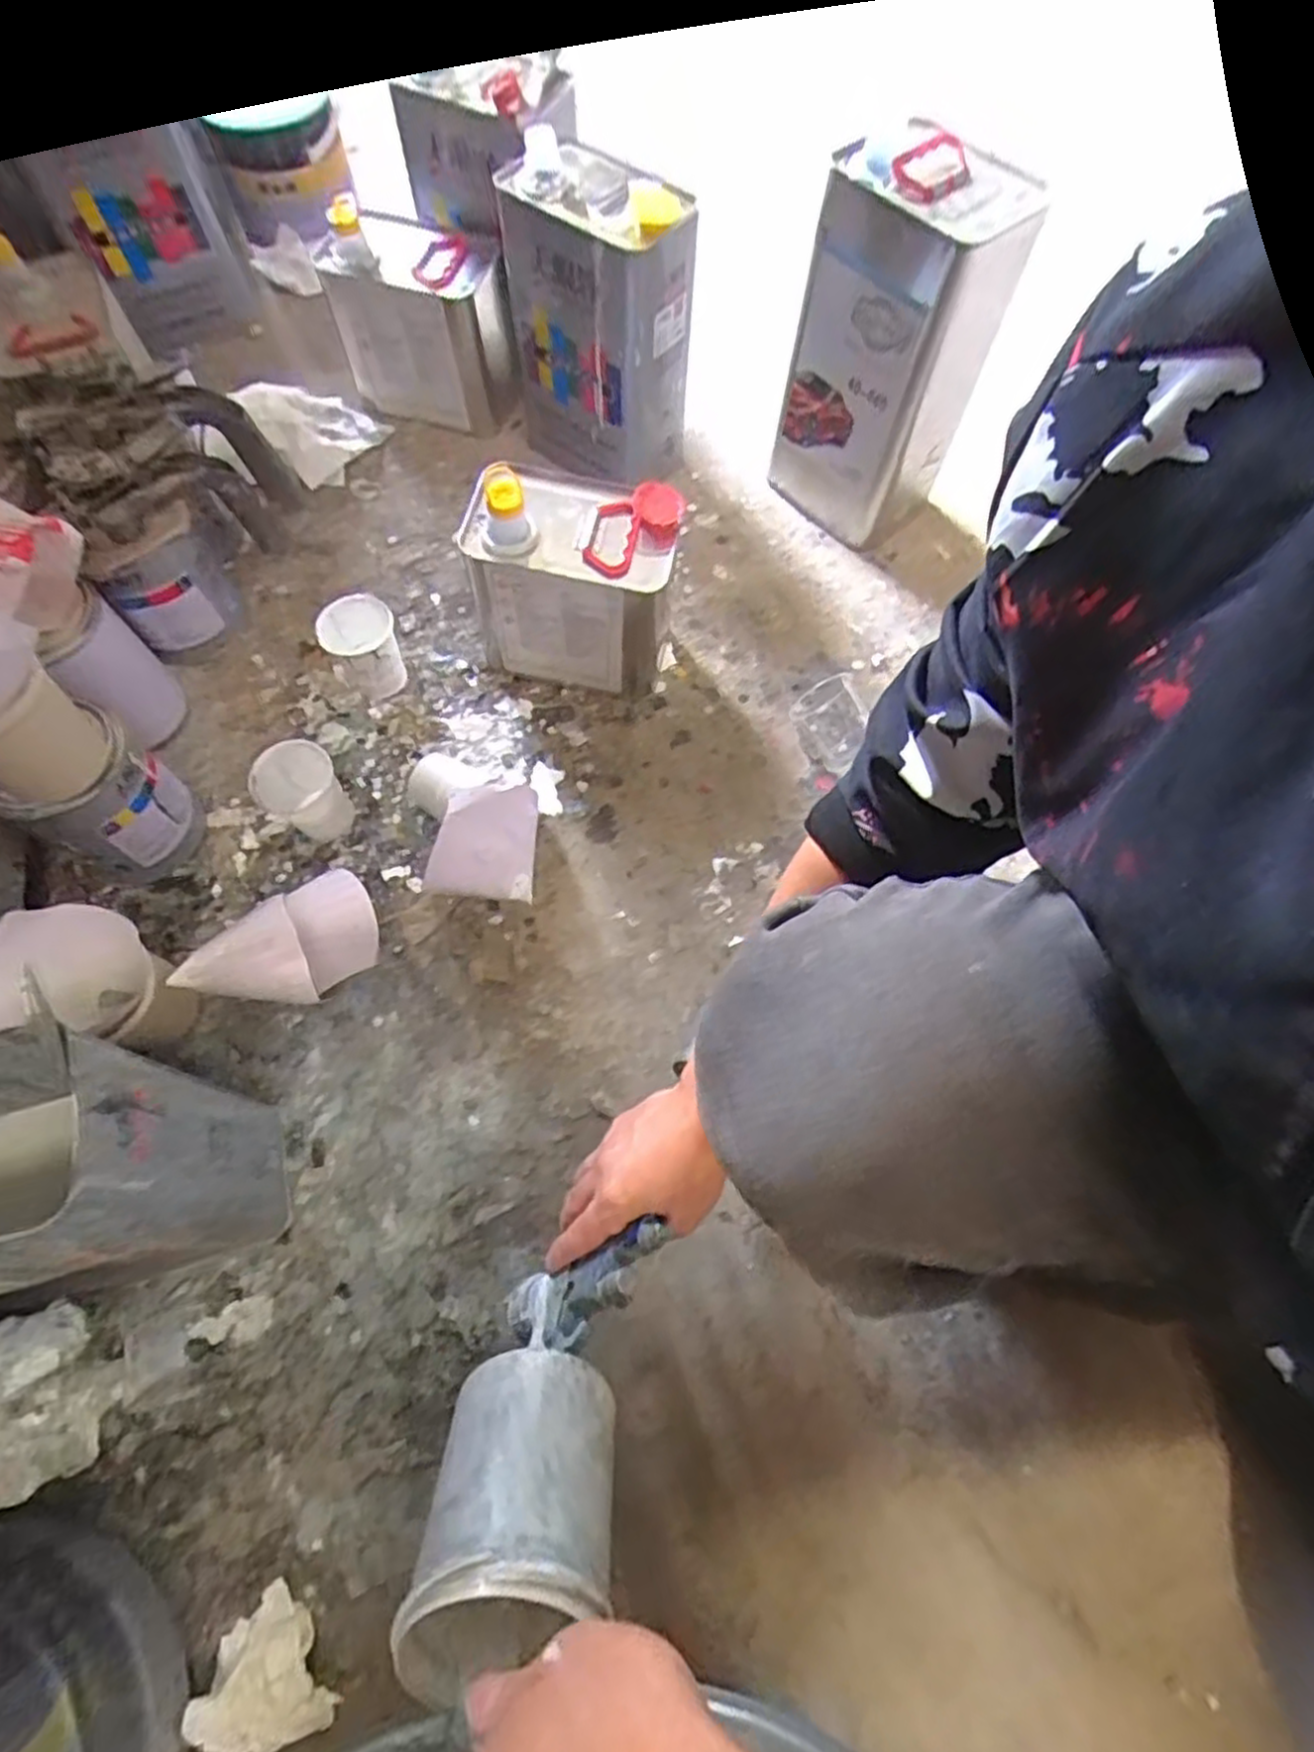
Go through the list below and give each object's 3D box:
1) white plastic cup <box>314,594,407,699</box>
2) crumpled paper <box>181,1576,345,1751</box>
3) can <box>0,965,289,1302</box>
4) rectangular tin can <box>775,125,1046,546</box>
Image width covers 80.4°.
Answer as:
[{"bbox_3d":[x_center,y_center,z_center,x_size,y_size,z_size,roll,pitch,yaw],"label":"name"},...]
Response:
[{"bbox_3d":[-0.279,-0.219,0.751,0.069,0.079,0.060,-29,71,-12],"label":"white plastic cup"},{"bbox_3d":[-0.246,0.497,0.477,0.069,0.033,0.075,-30,71,-13],"label":"crumpled paper"},{"bbox_3d":[-0.370,0.190,0.486,0.184,0.264,0.105,-12,68,-6],"label":"can"},{"bbox_3d":[0.226,-0.510,0.775,0.165,0.312,0.125,39,72,14],"label":"rectangular tin can"}]

